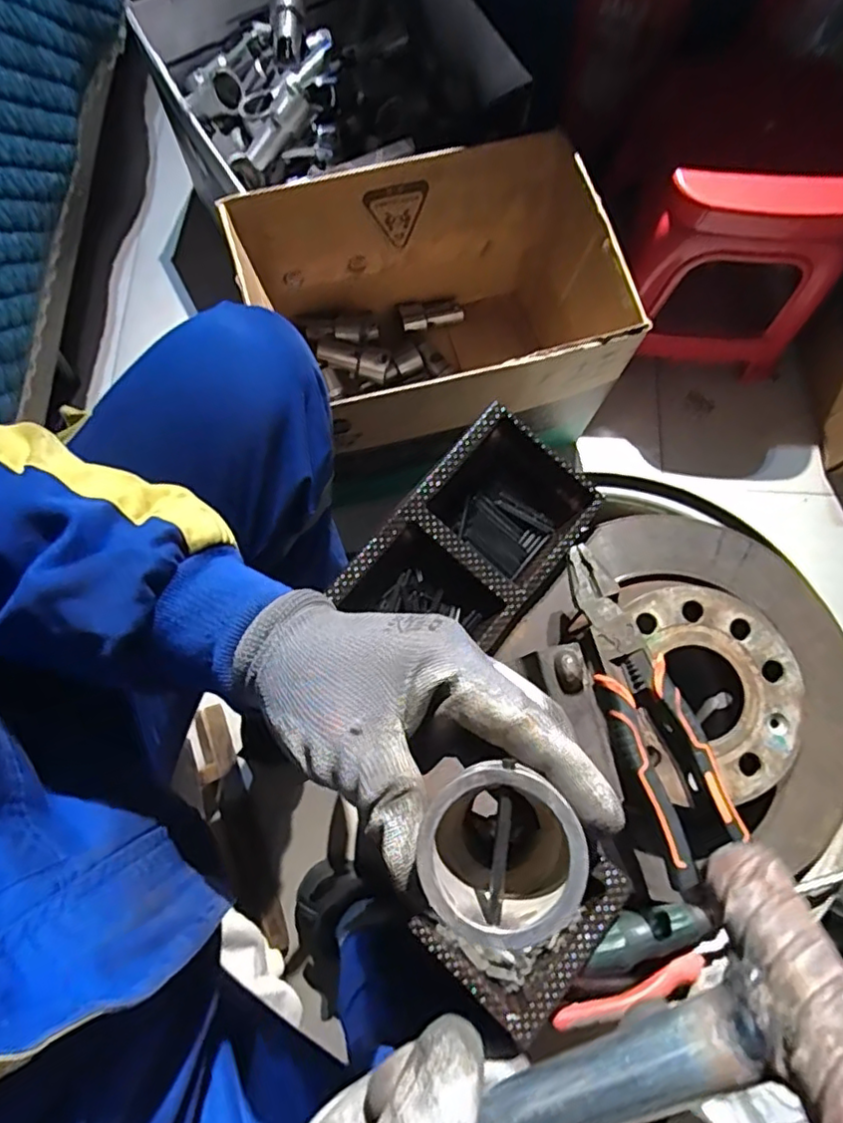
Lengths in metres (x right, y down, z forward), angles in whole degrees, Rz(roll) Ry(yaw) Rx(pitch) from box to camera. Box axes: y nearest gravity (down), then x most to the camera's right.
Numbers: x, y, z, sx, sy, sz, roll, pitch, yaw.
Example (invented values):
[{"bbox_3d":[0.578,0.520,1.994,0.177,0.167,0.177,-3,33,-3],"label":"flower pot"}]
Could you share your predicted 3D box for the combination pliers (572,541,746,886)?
[{"bbox_3d":[0.147,0.091,0.409,0.053,0.023,0.212,-16,76,-5],"label":"combination pliers"}]

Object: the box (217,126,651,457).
[{"bbox_3d":[0.009,-0.268,0.735,0.387,0.248,0.263,-11,76,-4],"label":"box"}]

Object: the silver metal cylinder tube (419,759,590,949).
[{"bbox_3d":[0.023,0.090,0.194,0.046,0.035,0.047,0,75,-1],"label":"silver metal cylinder tube"}]

